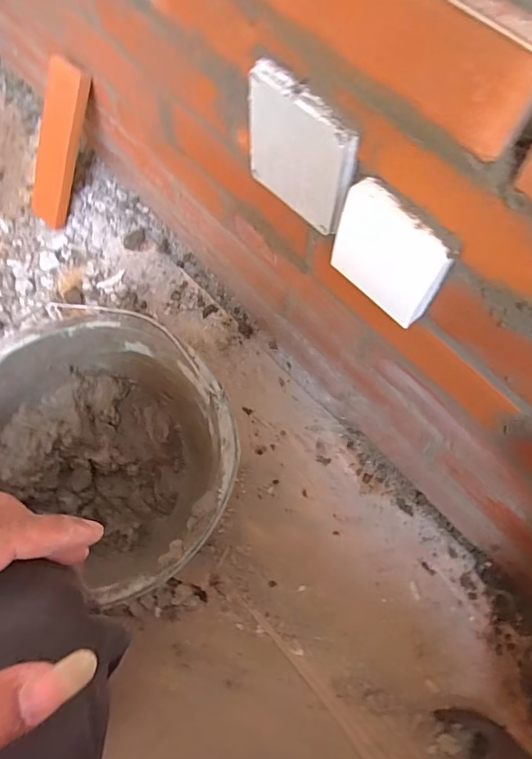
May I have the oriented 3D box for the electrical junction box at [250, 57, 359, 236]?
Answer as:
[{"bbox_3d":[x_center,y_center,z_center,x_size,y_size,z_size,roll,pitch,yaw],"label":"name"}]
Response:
[{"bbox_3d":[0.027,-0.180,0.378,0.013,0.098,0.106,-40,73,-16],"label":"electrical junction box"}]

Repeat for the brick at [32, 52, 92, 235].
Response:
[{"bbox_3d":[-0.305,-0.338,0.692,0.059,0.226,0.028,42,37,15],"label":"brick"}]

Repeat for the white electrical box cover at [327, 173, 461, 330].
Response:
[{"bbox_3d":[0.093,-0.094,0.358,0.025,0.080,0.087,-38,73,-16],"label":"white electrical box cover"}]

